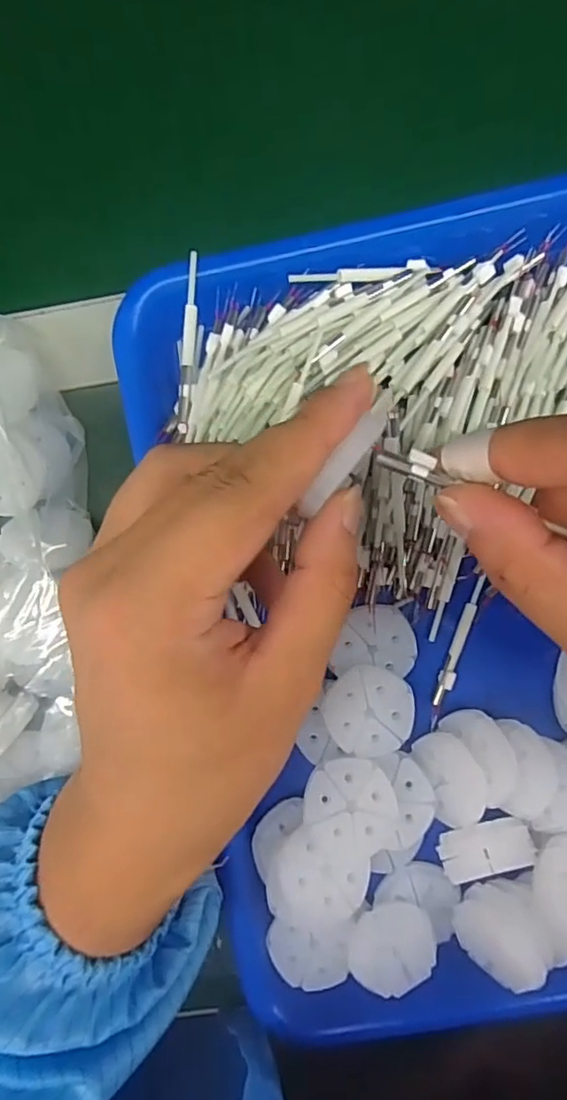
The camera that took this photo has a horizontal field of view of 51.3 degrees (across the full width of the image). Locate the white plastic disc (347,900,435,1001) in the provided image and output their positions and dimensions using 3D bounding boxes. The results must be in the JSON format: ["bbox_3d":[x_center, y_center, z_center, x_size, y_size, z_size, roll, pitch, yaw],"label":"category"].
[{"bbox_3d":[0.047,0.169,0.251,0.037,0.010,0.035,0,91,4],"label":"white plastic disc"}]

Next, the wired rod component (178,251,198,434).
[{"bbox_3d":[-0.039,-0.085,0.243,0.005,0.007,0.070,5,91,3],"label":"wired rod component"}]

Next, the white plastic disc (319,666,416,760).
[{"bbox_3d":[0.037,0.069,0.252,0.038,0.004,0.037,0,91,4],"label":"white plastic disc"}]

